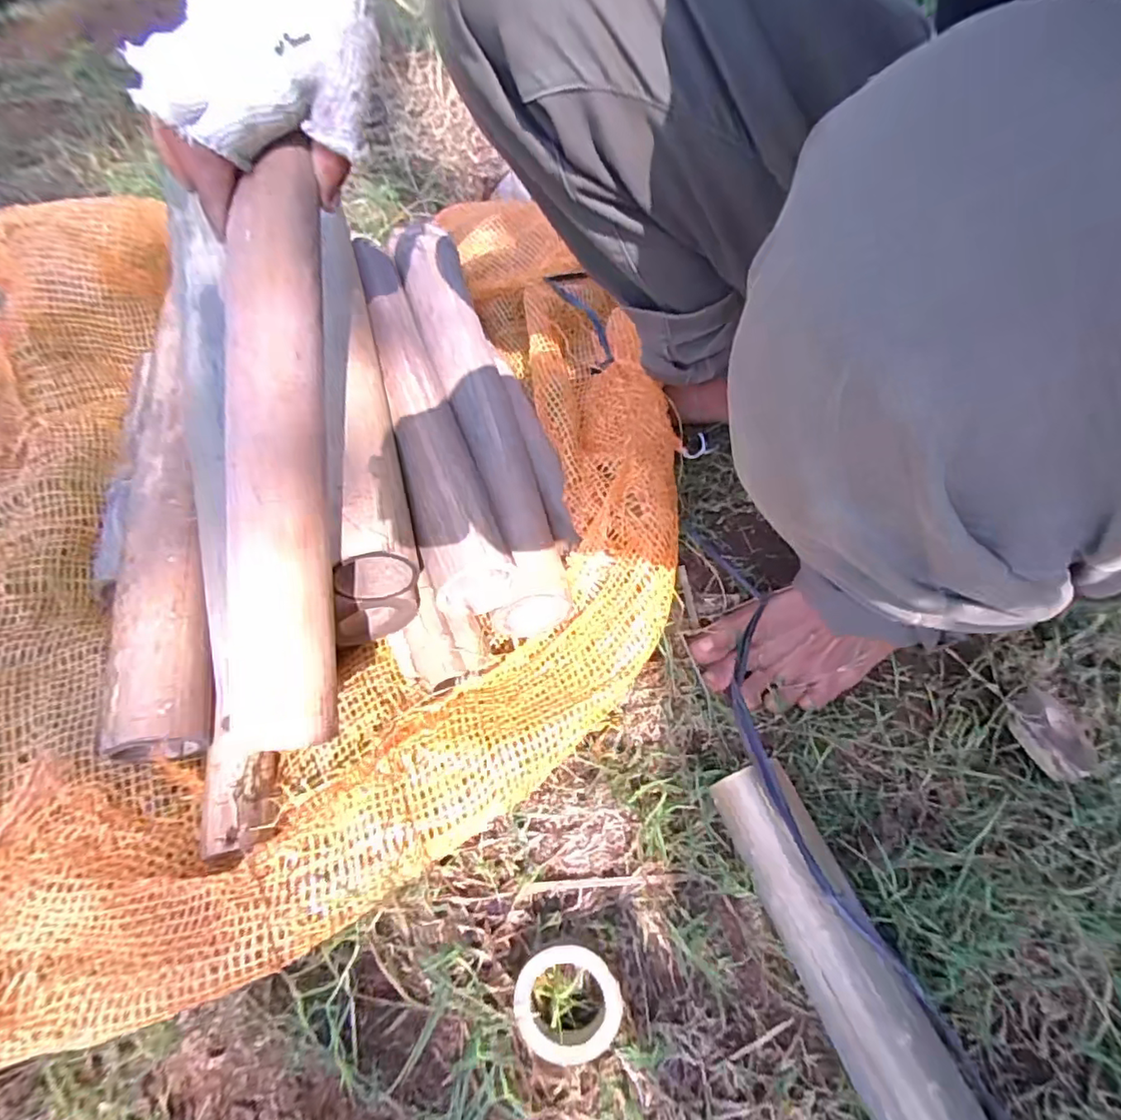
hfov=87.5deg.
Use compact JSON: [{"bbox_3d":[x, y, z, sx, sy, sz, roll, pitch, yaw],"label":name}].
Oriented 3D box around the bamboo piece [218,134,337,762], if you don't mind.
[{"bbox_3d":[-0.157,-0.073,0.328,0.047,0.045,0.343,-5,81,1],"label":"bamboo piece"}]

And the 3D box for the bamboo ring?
[{"bbox_3d":[0.005,0.273,0.362,0.061,0.037,0.059,-1,60,3],"label":"bamboo ring"}]

